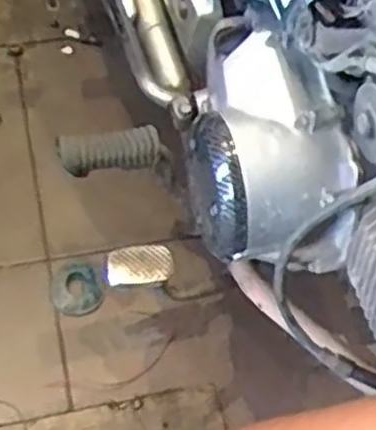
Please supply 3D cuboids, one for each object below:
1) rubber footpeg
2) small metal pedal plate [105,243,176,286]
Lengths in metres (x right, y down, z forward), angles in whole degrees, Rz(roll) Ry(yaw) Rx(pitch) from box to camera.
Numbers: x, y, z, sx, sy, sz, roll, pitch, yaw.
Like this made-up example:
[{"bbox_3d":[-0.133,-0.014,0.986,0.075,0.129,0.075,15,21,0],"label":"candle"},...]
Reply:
[{"bbox_3d":[-0.068,-0.056,0.664,0.087,0.032,0.032,-14,56,-13],"label":"rubber footpeg"},{"bbox_3d":[-0.039,0.040,0.615,0.053,0.011,0.031,-6,54,-8],"label":"small metal pedal plate"}]

